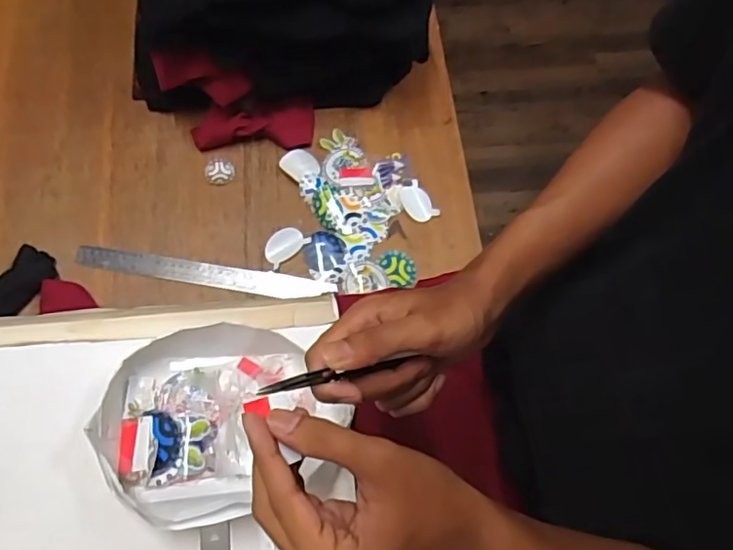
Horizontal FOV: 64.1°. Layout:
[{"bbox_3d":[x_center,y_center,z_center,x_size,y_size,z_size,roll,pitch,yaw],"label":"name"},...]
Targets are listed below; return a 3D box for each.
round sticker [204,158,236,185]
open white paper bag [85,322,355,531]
[{"bbox_3d":[-0.196,-0.138,0.780,0.040,0.004,0.037,1,71,-2],"label":"round sticker"},{"bbox_3d":[-0.128,0.118,0.494,0.178,0.050,0.156,-22,74,-9],"label":"open white paper bag"}]

